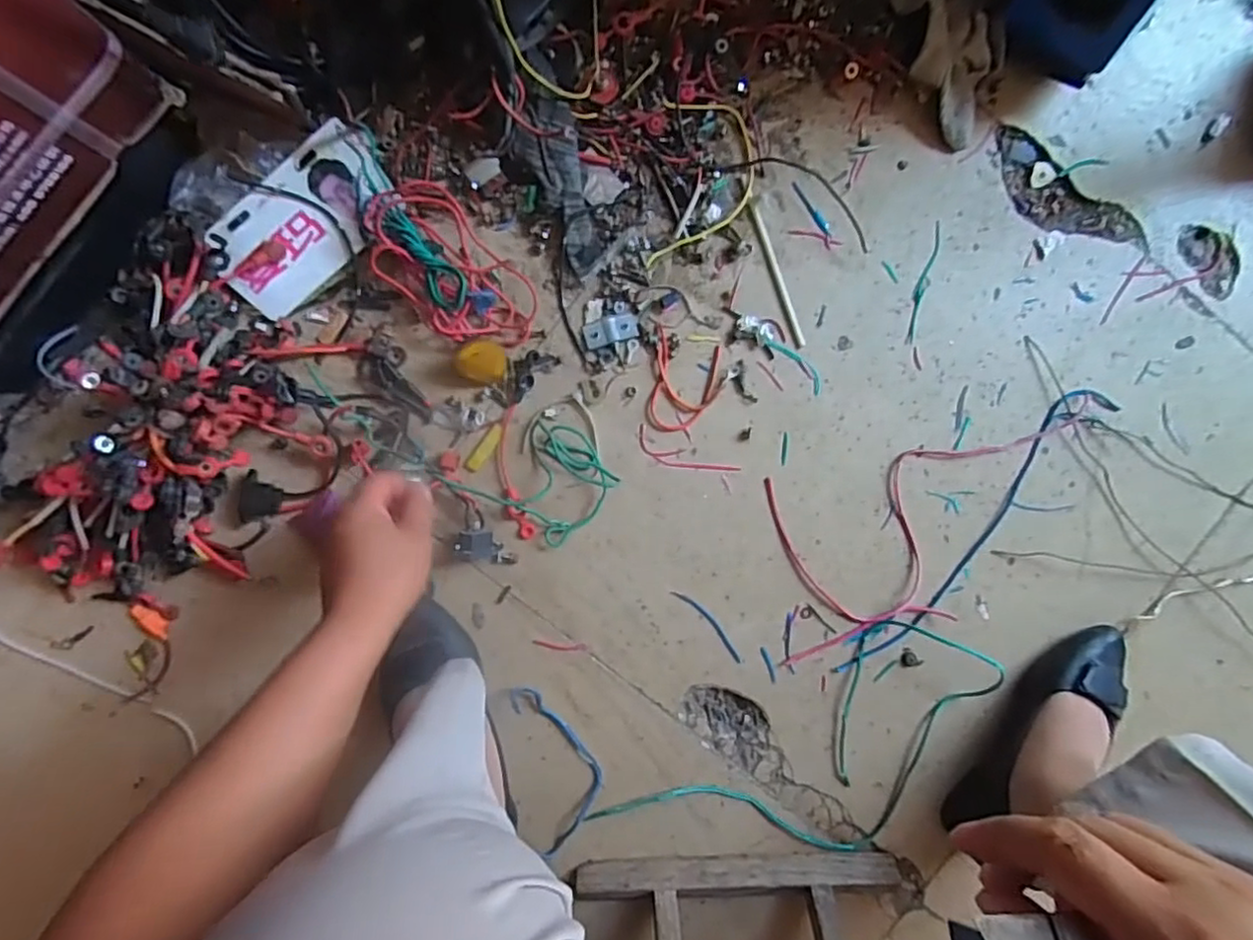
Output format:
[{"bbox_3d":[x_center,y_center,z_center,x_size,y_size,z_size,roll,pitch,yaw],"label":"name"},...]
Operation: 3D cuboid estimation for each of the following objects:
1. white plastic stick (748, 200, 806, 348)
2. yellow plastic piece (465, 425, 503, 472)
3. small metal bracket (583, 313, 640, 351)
[{"bbox_3d":[0.135,-0.173,0.578,0.010,0.004,0.132,-21,95,-1],"label":"white plastic stick"},{"bbox_3d":[-0.125,-0.019,0.578,0.013,0.004,0.047,36,92,-5],"label":"yellow plastic piece"},{"bbox_3d":[-0.013,-0.122,0.573,0.050,0.004,0.022,-16,95,-2],"label":"small metal bracket"}]

